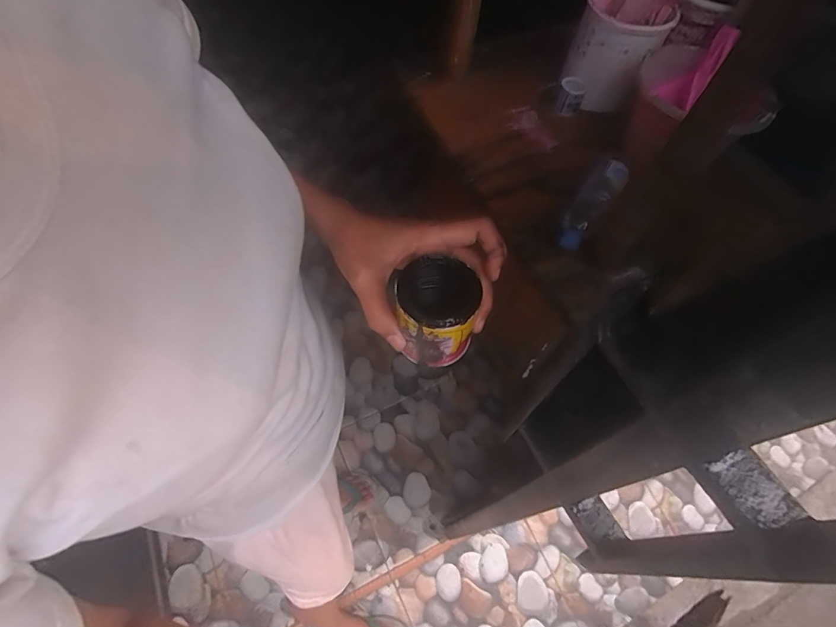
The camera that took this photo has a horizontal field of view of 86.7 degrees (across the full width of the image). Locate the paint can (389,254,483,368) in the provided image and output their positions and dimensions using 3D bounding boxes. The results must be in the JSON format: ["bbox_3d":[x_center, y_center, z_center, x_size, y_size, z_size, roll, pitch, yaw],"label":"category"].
[{"bbox_3d":[0.011,-0.003,0.313,0.054,0.062,0.058,5,60,-1],"label":"paint can"}]

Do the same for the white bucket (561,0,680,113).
[{"bbox_3d":[0.409,-0.556,0.941,0.174,0.181,0.186,29,62,13],"label":"white bucket"}]

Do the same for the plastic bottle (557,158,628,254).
[{"bbox_3d":[0.320,-0.204,0.815,0.067,0.050,0.228,31,75,14],"label":"plastic bottle"}]

